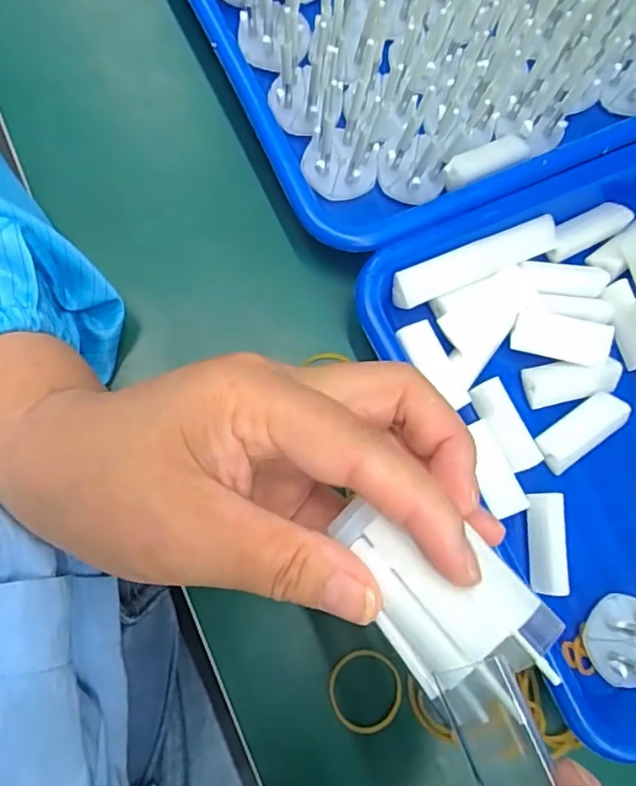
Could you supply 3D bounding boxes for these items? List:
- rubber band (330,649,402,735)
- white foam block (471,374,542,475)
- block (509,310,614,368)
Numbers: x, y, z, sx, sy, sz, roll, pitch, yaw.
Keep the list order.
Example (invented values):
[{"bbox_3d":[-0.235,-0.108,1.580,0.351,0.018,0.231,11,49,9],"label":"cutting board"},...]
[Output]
[{"bbox_3d":[0.021,0.133,0.262,0.032,0.004,0.034,0,79,-1],"label":"rubber band"},{"bbox_3d":[0.091,0.016,0.283,0.018,0.008,0.045,-29,82,-12],"label":"white foam block"},{"bbox_3d":[0.120,-0.027,0.291,0.047,0.010,0.020,13,80,3],"label":"block"}]

